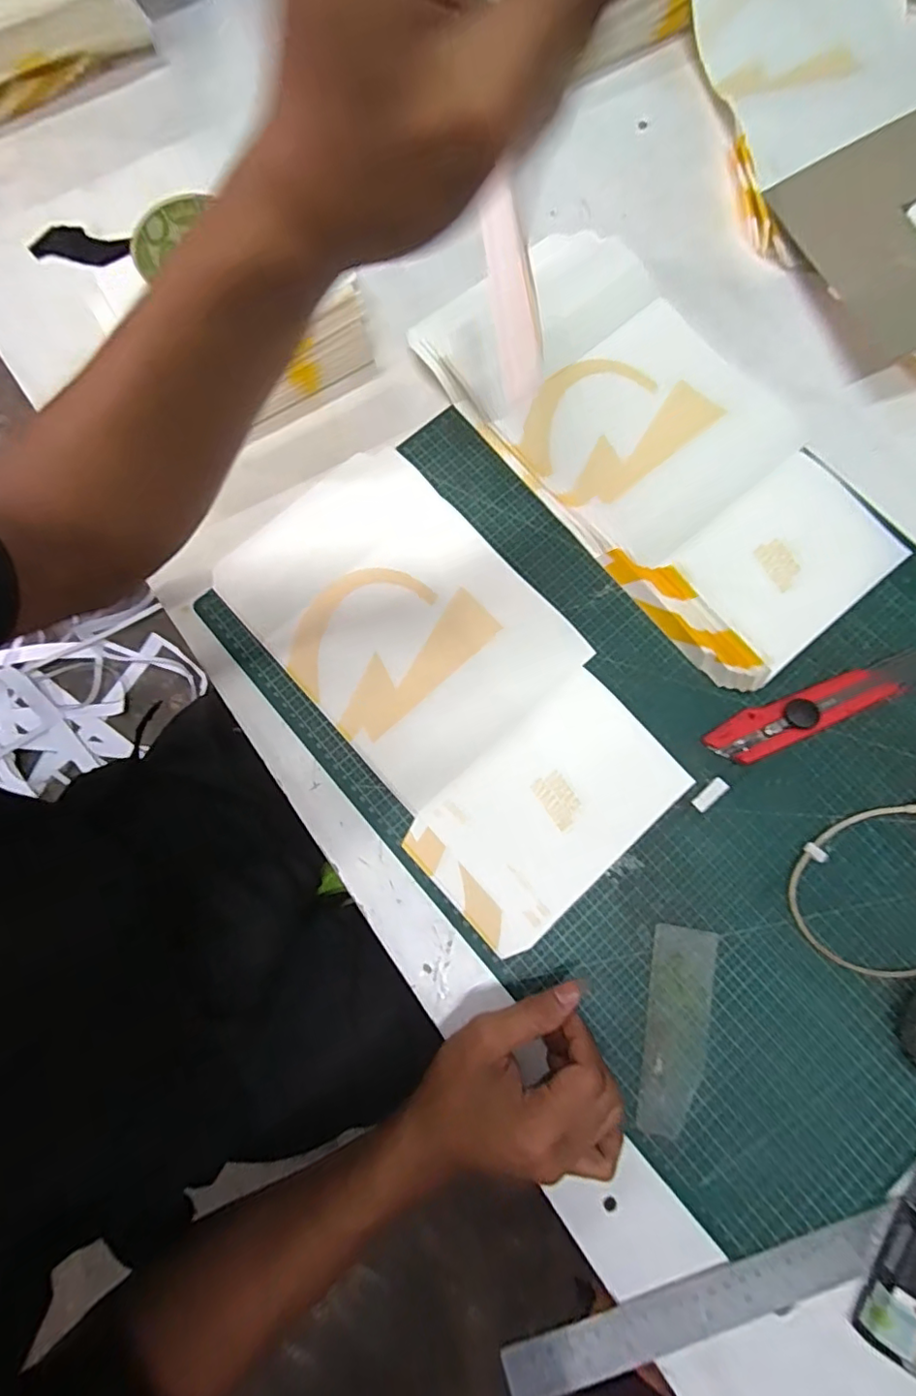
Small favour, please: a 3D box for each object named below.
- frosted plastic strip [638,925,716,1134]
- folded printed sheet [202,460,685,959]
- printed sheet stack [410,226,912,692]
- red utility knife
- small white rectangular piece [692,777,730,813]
[{"bbox_3d":[0.138,0.210,0.355,0.039,0.004,0.120,12,78,1],"label":"frosted plastic strip"},{"bbox_3d":[-0.010,-0.017,0.402,0.177,0.007,0.347,-37,81,-8],"label":"folded printed sheet"},{"bbox_3d":[0.149,-0.200,0.426,0.188,0.031,0.371,-37,81,-8],"label":"printed sheet stack"},{"bbox_3d":[0.240,0.012,0.390,0.134,0.018,0.032,-22,79,-6],"label":"red utility knife"},{"bbox_3d":[0.175,0.067,0.387,0.028,0.004,0.011,-39,81,-9],"label":"small white rectangular piece"}]

